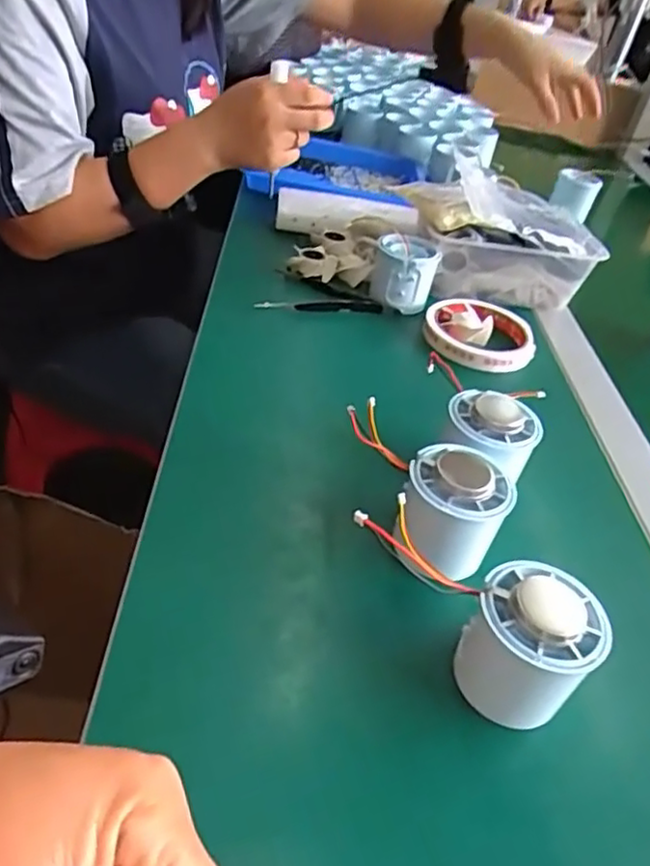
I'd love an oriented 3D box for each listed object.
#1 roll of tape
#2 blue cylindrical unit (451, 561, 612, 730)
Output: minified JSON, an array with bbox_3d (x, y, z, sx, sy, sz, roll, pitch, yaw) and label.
[{"bbox_3d":[0.129,-0.085,0.554,0.090,0.019,0.097,10,38,-3],"label":"roll of tape"},{"bbox_3d":[0.091,0.093,0.291,0.050,0.055,0.052,8,38,-6],"label":"blue cylindrical unit"}]

